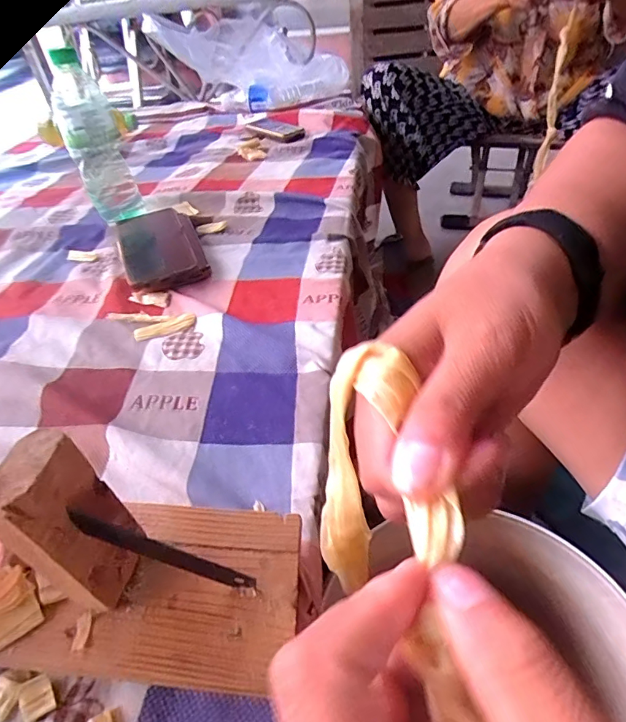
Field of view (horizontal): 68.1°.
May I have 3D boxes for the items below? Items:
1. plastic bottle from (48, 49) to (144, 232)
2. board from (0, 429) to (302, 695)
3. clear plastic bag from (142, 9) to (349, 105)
[{"bbox_3d":[-0.279,-0.276,0.596,0.066,0.202,0.080,-19,45,-14],"label":"plastic bottle"},{"bbox_3d":[-0.076,0.096,0.226,0.128,0.132,0.087,1,44,7],"label":"board"},{"bbox_3d":[-0.145,-0.662,1.017,0.406,0.188,0.261,-22,45,-17],"label":"clear plastic bag"}]

